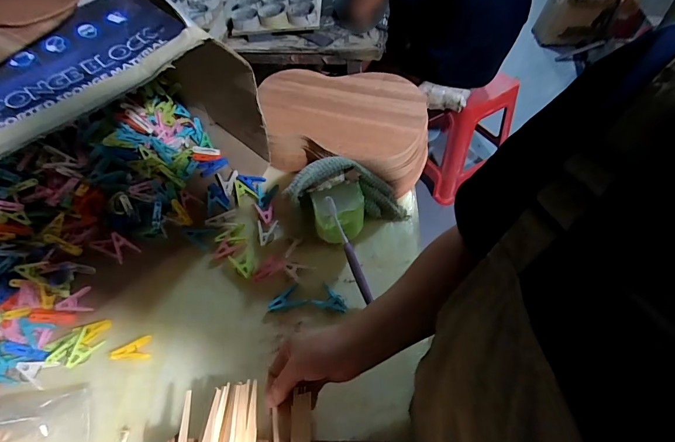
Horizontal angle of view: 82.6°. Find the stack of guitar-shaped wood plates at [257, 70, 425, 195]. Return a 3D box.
[{"bbox_3d":[0.009,-0.178,0.734,0.310,0.091,0.254,2,54,2],"label":"stack of guitar-shaped wood plates"}]

